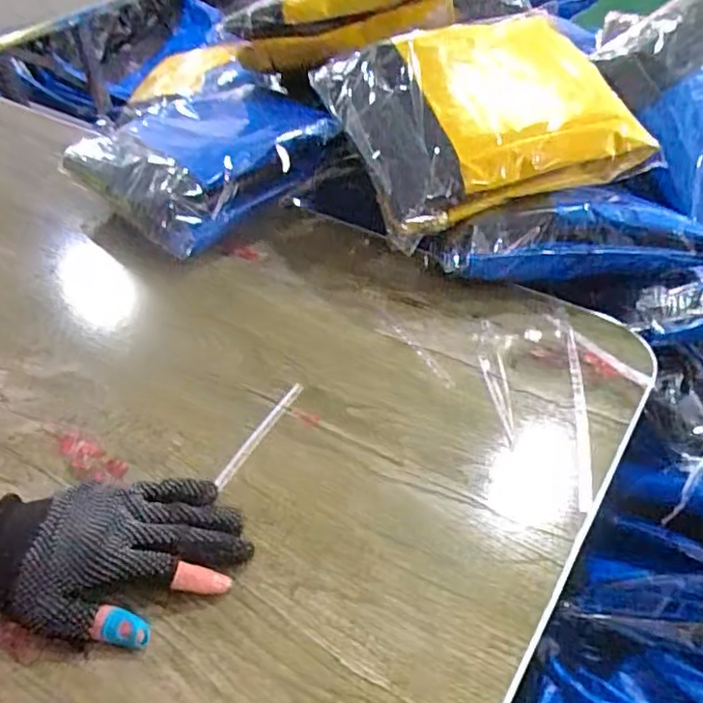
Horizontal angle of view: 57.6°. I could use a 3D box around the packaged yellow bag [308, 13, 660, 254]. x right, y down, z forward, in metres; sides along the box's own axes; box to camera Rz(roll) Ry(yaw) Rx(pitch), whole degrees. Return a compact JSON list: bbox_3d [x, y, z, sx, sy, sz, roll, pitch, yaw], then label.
[{"bbox_3d":[0.121,-0.235,0.641,0.256,0.112,0.217,-16,47,-14],"label":"packaged yellow bag"}]

